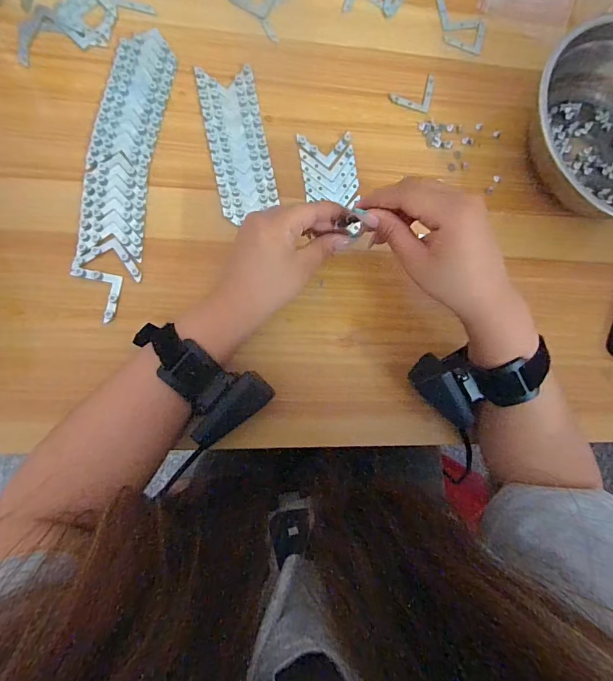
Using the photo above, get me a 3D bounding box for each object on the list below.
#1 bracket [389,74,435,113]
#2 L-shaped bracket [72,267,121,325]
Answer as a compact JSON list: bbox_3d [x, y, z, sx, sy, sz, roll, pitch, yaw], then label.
[{"bbox_3d":[0.106,-0.250,0.412,0.041,0.004,0.038,15,84,-6],"label":"bracket"},{"bbox_3d":[-0.181,-0.039,0.348,0.040,0.004,0.040,12,84,-7],"label":"L-shaped bracket"}]

